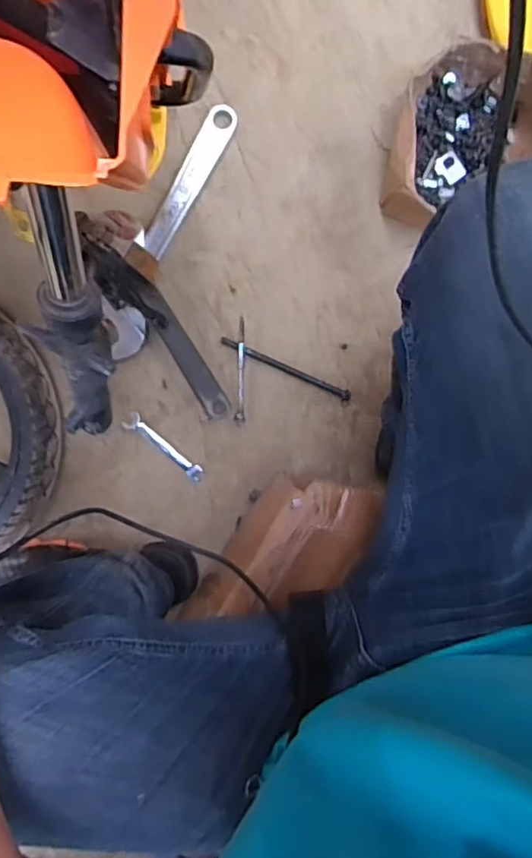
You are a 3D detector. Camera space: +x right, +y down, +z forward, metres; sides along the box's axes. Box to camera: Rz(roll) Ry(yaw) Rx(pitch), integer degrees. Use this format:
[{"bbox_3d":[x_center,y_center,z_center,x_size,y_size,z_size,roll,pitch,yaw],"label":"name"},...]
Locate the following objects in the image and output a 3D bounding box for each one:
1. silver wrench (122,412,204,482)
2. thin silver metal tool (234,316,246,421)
[{"bbox_3d":[-0.139,0.026,0.807,0.125,0.006,0.024,39,93,-7],"label":"silver wrench"},{"bbox_3d":[-0.034,-0.080,0.793,0.013,0.011,0.136,0,97,-3],"label":"thin silver metal tool"}]

